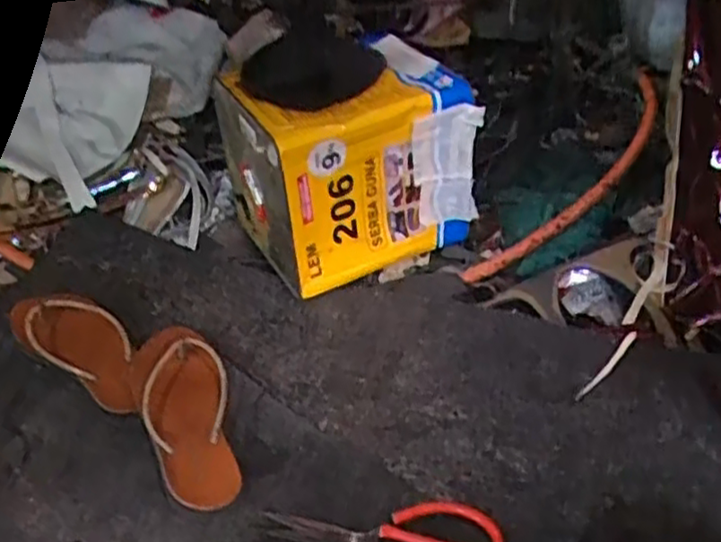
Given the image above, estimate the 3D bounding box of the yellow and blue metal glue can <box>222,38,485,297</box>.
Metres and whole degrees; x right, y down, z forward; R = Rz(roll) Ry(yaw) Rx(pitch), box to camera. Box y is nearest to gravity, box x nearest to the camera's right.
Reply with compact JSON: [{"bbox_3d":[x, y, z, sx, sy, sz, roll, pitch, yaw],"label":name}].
[{"bbox_3d":[-0.014,-0.135,0.925,0.263,0.265,0.243,-14,32,-21],"label":"yellow and blue metal glue can"}]

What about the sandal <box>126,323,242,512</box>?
[{"bbox_3d":[-0.183,0.139,0.748,0.097,0.042,0.234,-15,49,-17],"label":"sandal"}]

